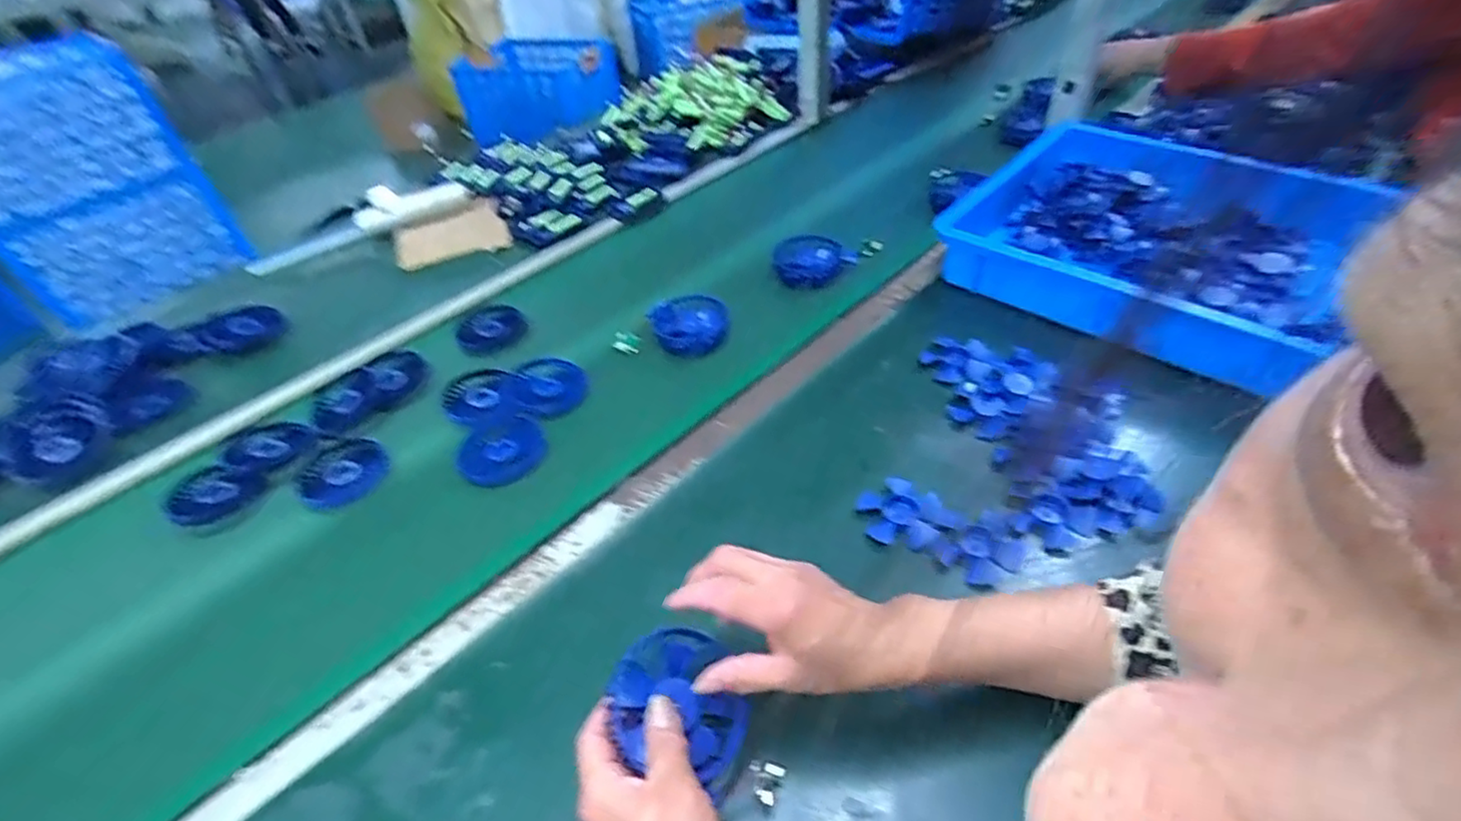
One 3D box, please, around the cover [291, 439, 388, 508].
[{"bbox_3d":[-0.397,0.063,0.679,0.090,0.016,0.081,-4,43,6],"label":"cover"}]

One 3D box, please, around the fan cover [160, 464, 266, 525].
[{"bbox_3d":[-0.524,0.083,0.665,0.076,0.016,0.076,24,52,31],"label":"fan cover"}]

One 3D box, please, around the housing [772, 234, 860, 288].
[{"bbox_3d":[0.112,-0.202,0.878,0.107,0.033,0.082,-5,43,5],"label":"housing"}]

